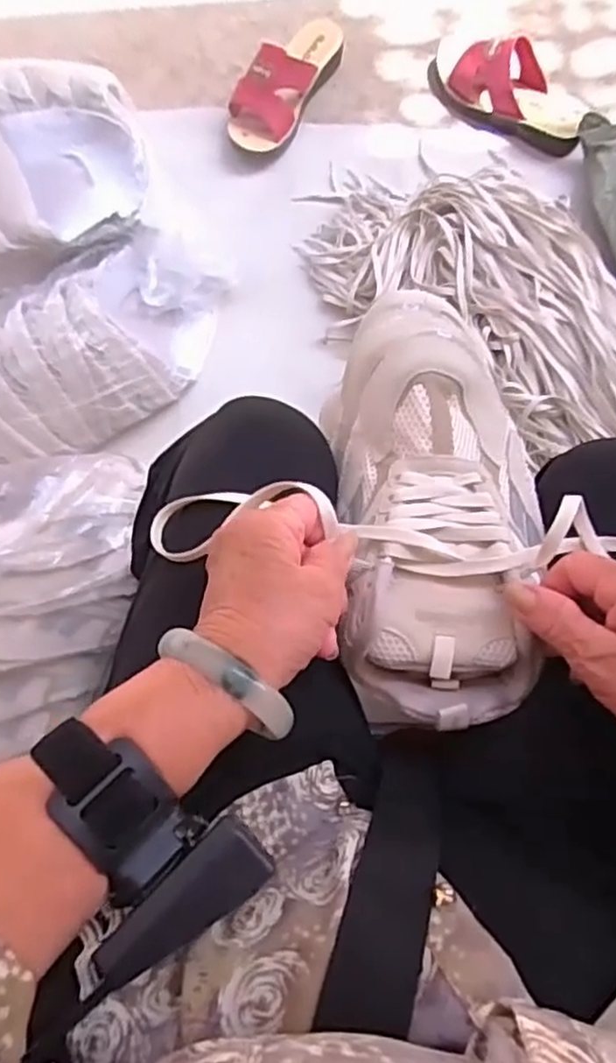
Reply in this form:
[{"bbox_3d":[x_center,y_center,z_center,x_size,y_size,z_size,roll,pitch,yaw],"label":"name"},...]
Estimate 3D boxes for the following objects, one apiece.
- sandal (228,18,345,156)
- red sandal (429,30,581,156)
[{"bbox_3d":[-0.031,-0.599,0.926,0.088,0.072,0.224,27,82,4],"label":"sandal"},{"bbox_3d":[0.264,-0.585,0.924,0.230,0.080,0.088,38,83,6],"label":"red sandal"}]

